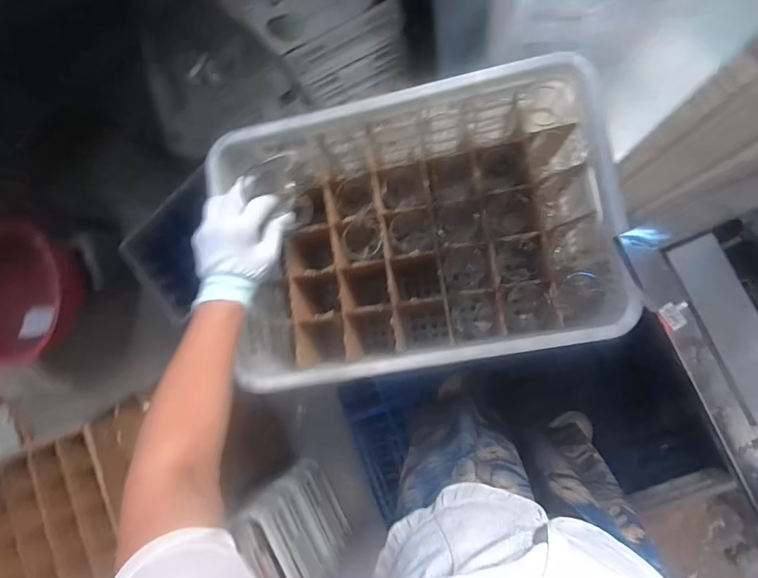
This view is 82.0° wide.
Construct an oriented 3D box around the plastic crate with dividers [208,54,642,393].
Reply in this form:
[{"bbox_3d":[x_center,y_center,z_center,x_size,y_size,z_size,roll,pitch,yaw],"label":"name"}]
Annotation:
[{"bbox_3d":[0.054,-0.091,0.776,0.610,0.238,0.436,-10,86,8],"label":"plastic crate with dividers"}]

